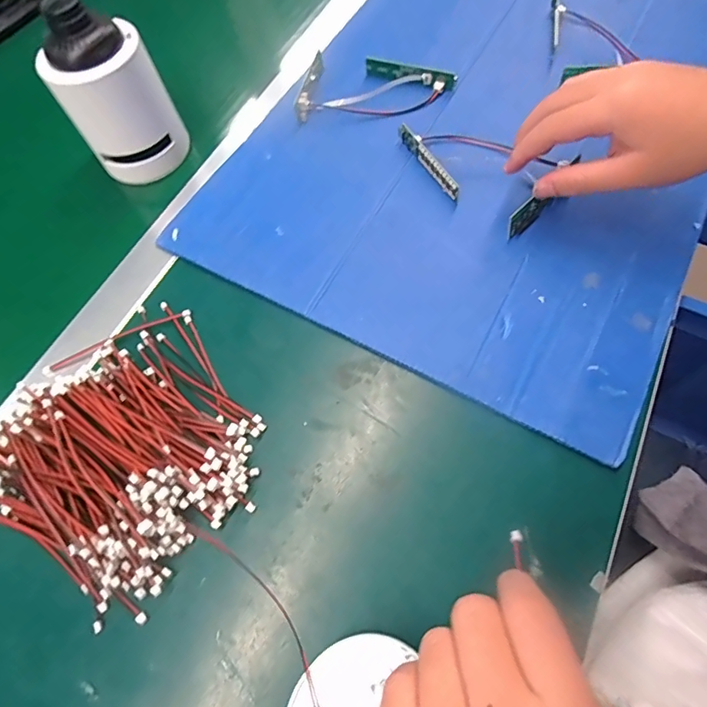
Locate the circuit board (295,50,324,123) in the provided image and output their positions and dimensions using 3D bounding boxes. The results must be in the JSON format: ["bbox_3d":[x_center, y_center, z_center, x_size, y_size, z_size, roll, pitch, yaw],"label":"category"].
[{"bbox_3d":[-0.039,-0.242,0.413,0.012,0.012,0.078,9,63,6],"label":"circuit board"}]

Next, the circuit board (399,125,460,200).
[{"bbox_3d":[0.060,-0.155,0.369,0.007,0.017,0.080,-26,65,-12],"label":"circuit board"}]

